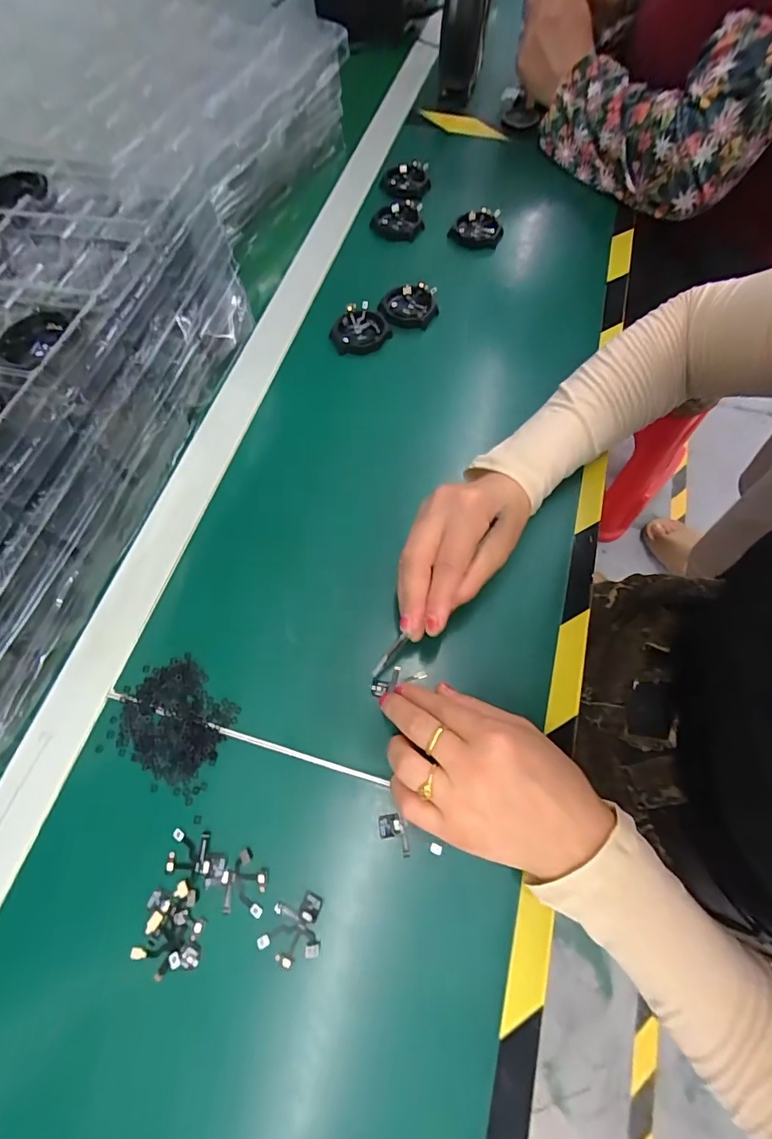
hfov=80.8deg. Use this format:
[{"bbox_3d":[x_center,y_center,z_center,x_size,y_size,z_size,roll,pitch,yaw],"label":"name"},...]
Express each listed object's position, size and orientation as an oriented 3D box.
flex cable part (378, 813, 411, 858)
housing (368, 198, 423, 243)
[{"bbox_3d":[0.005,0.158,0.269,0.015,0.008,0.024,-13,67,-4],"label":"flex cable part"},{"bbox_3d":[0.012,-0.387,0.504,0.057,0.018,0.057,-1,66,1],"label":"housing"}]

